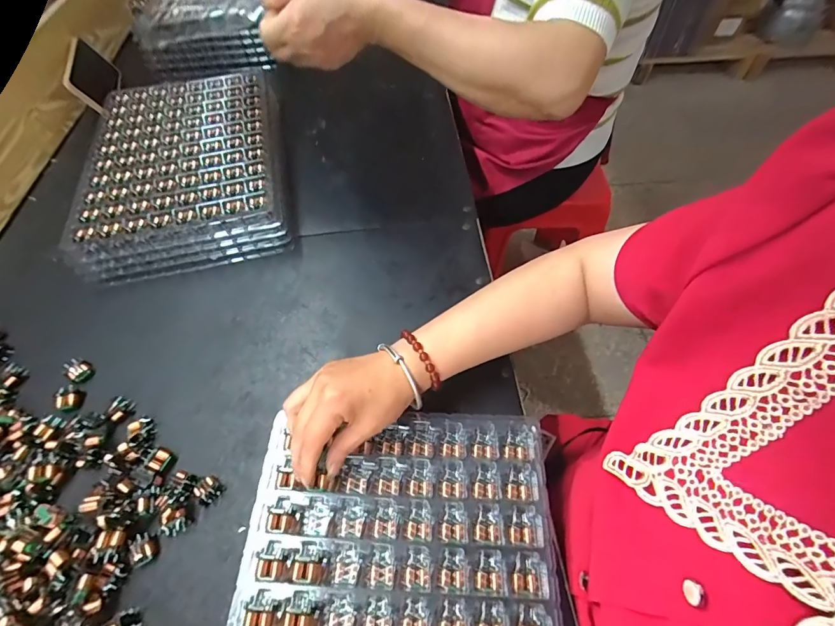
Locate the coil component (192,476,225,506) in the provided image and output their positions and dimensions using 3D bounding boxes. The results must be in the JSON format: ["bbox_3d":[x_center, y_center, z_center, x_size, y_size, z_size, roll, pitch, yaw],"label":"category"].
[{"bbox_3d":[-0.187,0.159,0.362,0.018,0.013,0.020,31,64,20],"label":"coil component"}]

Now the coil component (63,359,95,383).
[{"bbox_3d":[-0.357,0.061,0.429,0.021,0.018,0.022,27,62,18],"label":"coil component"}]

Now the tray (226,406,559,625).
[{"bbox_3d":[-0.018,0.228,0.292,0.236,0.016,0.316,2,57,3],"label":"tray"}]

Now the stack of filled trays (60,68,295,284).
[{"bbox_3d":[-0.319,-0.215,0.578,0.244,0.059,0.348,-12,58,-5],"label":"stack of filled trays"}]

